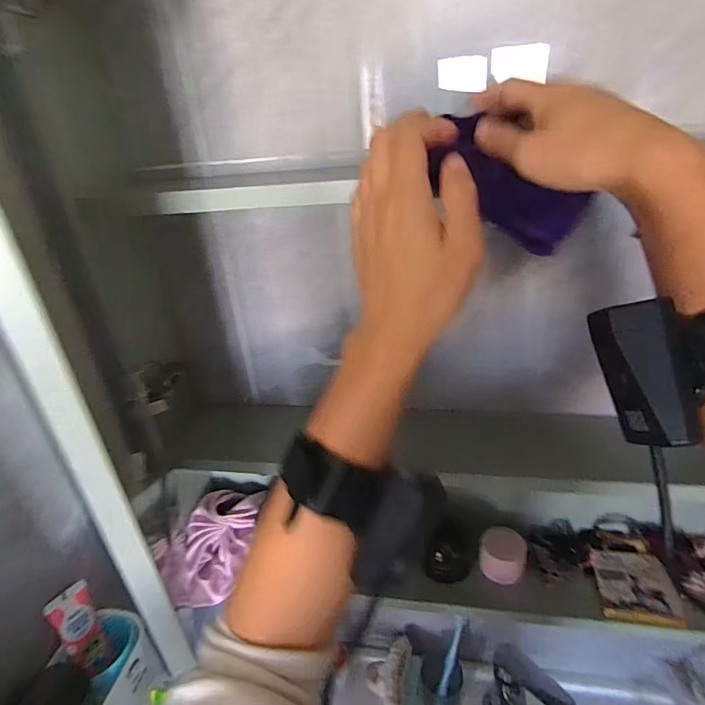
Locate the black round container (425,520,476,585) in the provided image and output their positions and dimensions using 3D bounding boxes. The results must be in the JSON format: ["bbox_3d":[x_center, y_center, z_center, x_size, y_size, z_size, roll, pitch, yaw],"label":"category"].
[{"bbox_3d":[0.114,0.231,0.522,0.050,0.061,0.042,2,29,14],"label":"black round container"}]

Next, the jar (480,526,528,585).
[{"bbox_3d":[0.178,0.236,0.532,0.050,0.035,0.056,4,29,16],"label":"jar"}]

